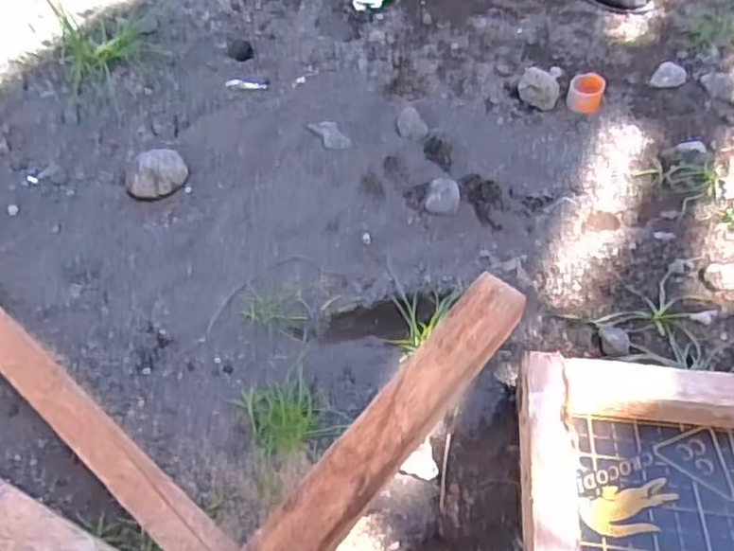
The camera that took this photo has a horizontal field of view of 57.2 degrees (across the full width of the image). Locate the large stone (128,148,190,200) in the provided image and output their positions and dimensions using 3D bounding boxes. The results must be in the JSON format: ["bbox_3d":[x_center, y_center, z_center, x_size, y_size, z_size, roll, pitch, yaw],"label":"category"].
[{"bbox_3d":[-0.332,-0.163,1.058,0.097,0.040,0.083,-18,52,-15],"label":"large stone"}]

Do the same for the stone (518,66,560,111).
[{"bbox_3d":[0.333,-0.364,1.296,0.075,0.053,0.061,15,51,12],"label":"stone"}]

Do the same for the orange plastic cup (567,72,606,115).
[{"bbox_3d":[0.418,-0.353,1.284,0.065,0.062,0.053,17,51,13],"label":"orange plastic cup"}]

